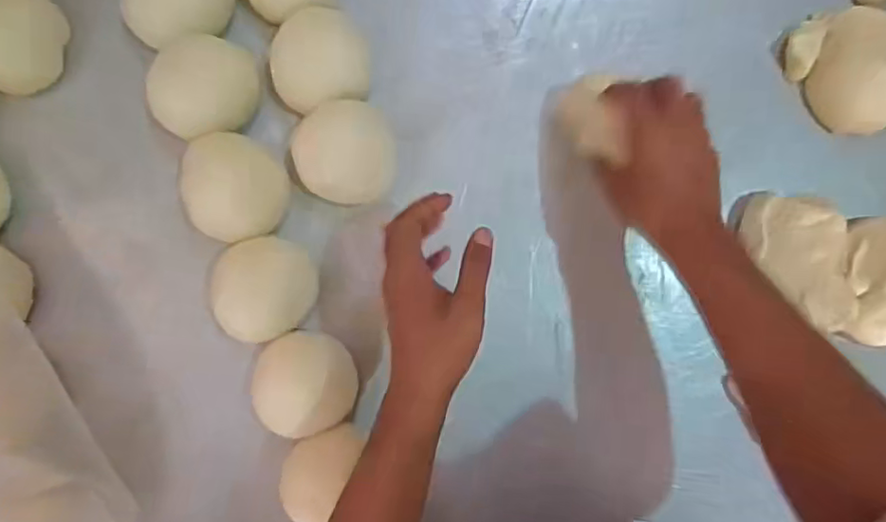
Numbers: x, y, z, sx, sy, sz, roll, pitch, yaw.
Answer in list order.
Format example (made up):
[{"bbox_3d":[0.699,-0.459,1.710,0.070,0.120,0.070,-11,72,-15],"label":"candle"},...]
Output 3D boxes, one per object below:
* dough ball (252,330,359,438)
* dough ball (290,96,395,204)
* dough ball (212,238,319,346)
[{"bbox_3d":[-0.124,0.107,0.532,0.089,0.054,0.086,0,91,-3],"label":"dough ball"},{"bbox_3d":[-0.088,-0.097,0.537,0.087,0.040,0.087,0,91,-3],"label":"dough ball"},{"bbox_3d":[-0.156,0.027,0.526,0.086,0.059,0.097,1,91,-3],"label":"dough ball"}]

